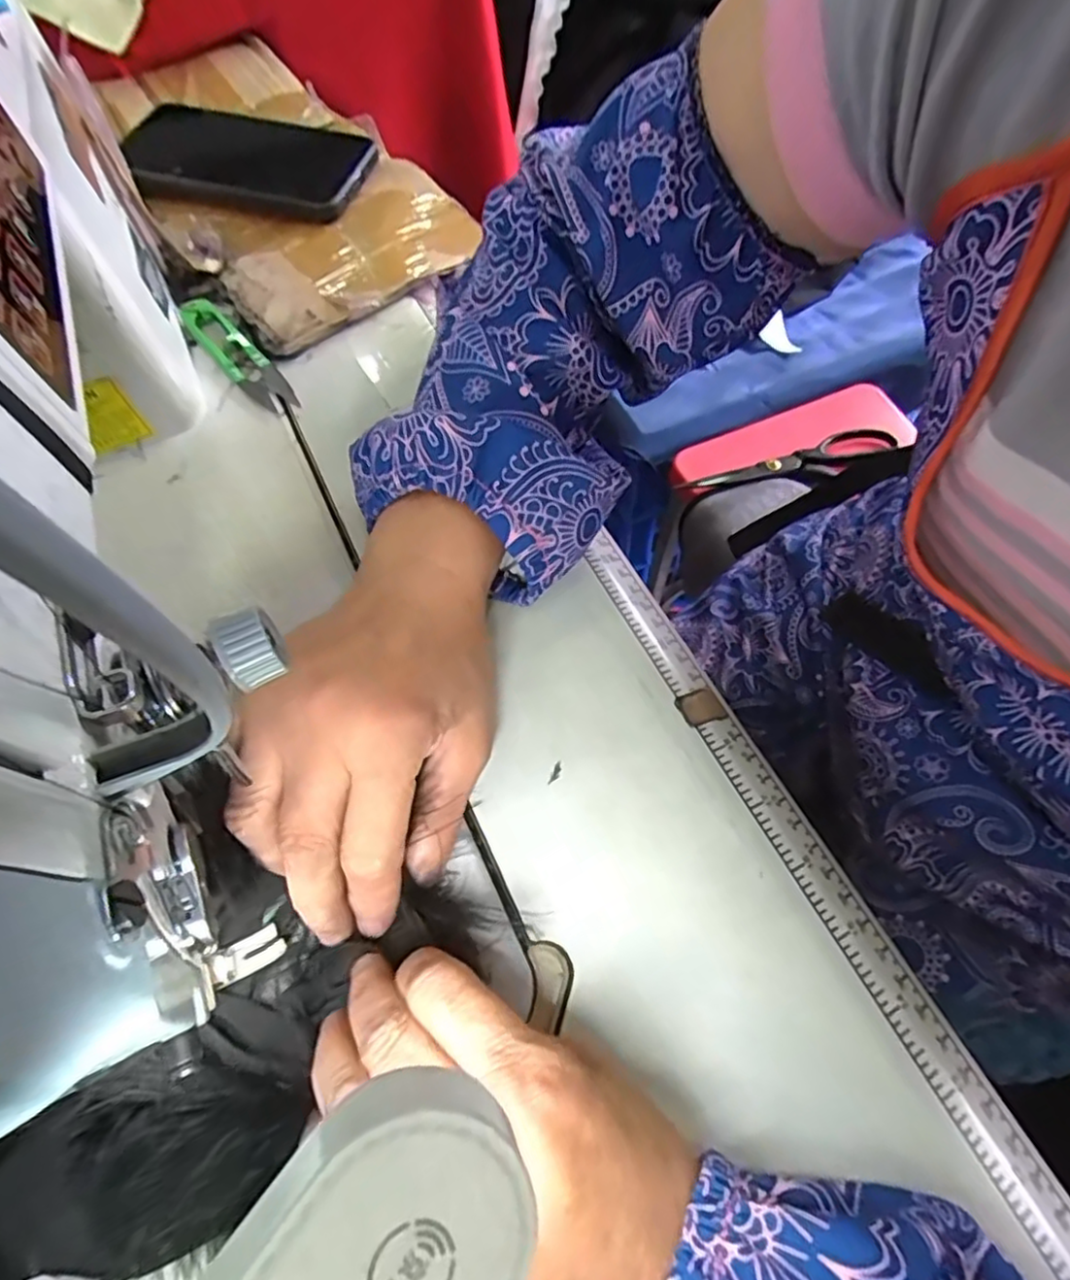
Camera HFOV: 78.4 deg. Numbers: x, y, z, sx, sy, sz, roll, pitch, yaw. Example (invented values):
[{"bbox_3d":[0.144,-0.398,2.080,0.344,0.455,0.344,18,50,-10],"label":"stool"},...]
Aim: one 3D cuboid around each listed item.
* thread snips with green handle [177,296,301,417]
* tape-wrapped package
[{"bbox_3d":[-0.166,-0.160,0.365,0.023,0.009,0.103,-37,67,-14],"label":"thread snips with green handle"},{"bbox_3d":[-0.183,-0.322,0.447,0.159,0.032,0.358,-35,66,-13],"label":"tape-wrapped package"}]

